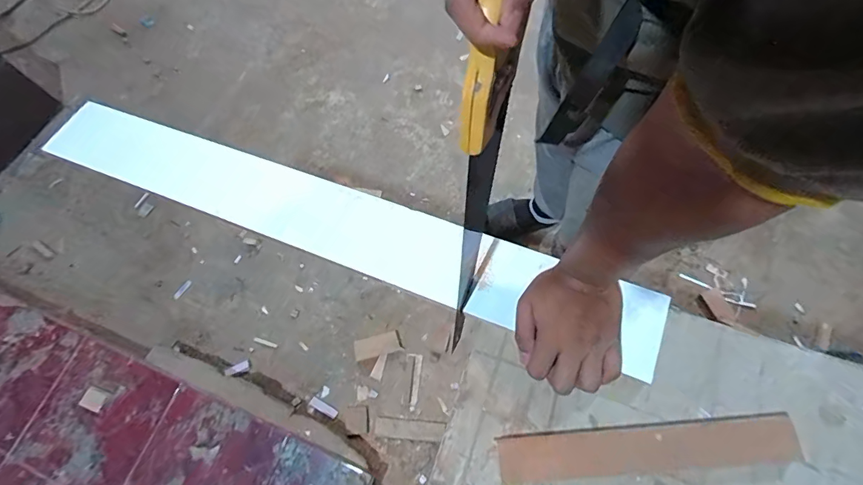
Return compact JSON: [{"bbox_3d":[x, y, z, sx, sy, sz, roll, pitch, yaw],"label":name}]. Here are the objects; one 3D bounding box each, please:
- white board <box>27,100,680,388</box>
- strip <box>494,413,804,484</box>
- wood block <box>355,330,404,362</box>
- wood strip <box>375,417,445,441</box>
[{"bbox_3d":[-0.145,-0.034,0.531,0.824,0.015,0.097,19,71,12],"label":"white board"},{"bbox_3d":[0.208,0.203,0.415,0.281,0.010,0.044,-5,69,0],"label":"strip"},{"bbox_3d":[-0.146,0.278,1.156,0.123,0.016,0.054,-15,70,-3],"label":"wood block"},{"bbox_3d":[-0.056,0.472,1.080,0.172,0.006,0.041,4,70,4],"label":"wood strip"}]

